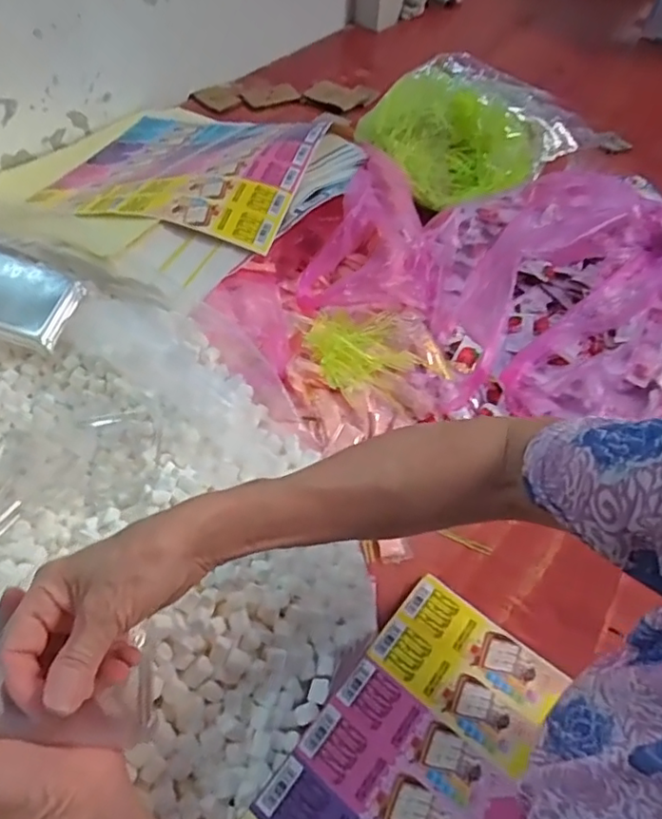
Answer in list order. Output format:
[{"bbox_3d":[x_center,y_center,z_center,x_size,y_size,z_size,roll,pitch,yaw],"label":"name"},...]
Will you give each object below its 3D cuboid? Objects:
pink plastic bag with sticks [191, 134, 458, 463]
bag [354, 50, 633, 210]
[{"bbox_3d":[0.002,-0.139,0.629,0.230,0.084,0.406,4,50,0],"label":"pink plastic bag with sticks"},{"bbox_3d":[0.168,-0.334,0.736,0.184,0.113,0.228,-24,56,-22],"label":"bag"}]

